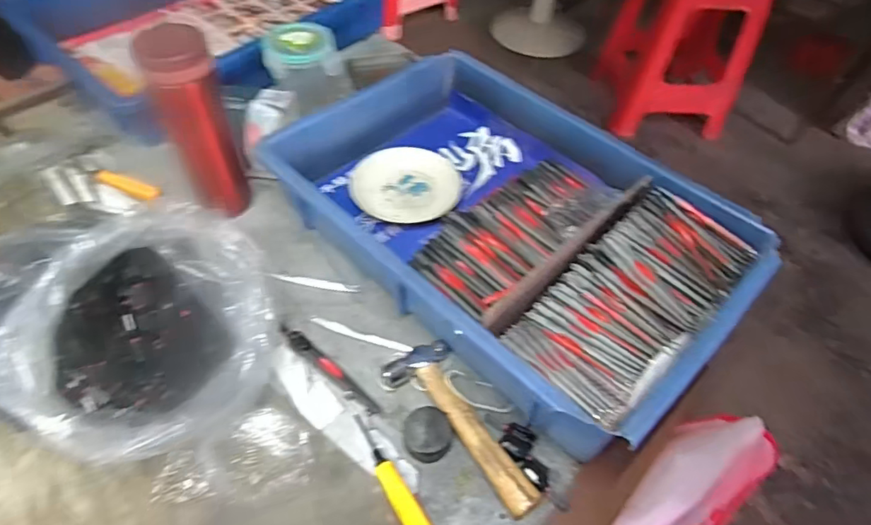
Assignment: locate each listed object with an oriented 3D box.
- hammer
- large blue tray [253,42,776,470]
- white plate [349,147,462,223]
[{"bbox_3d":[0.015,0.129,0.424,0.063,0.017,0.156,-20,55,-19],"label":"hammer"},{"bbox_3d":[0.061,-0.051,0.549,0.290,0.109,0.458,-36,64,-26],"label":"large blue tray"},{"bbox_3d":[-0.032,-0.091,0.603,0.124,0.013,0.109,29,55,18],"label":"white plate"}]

